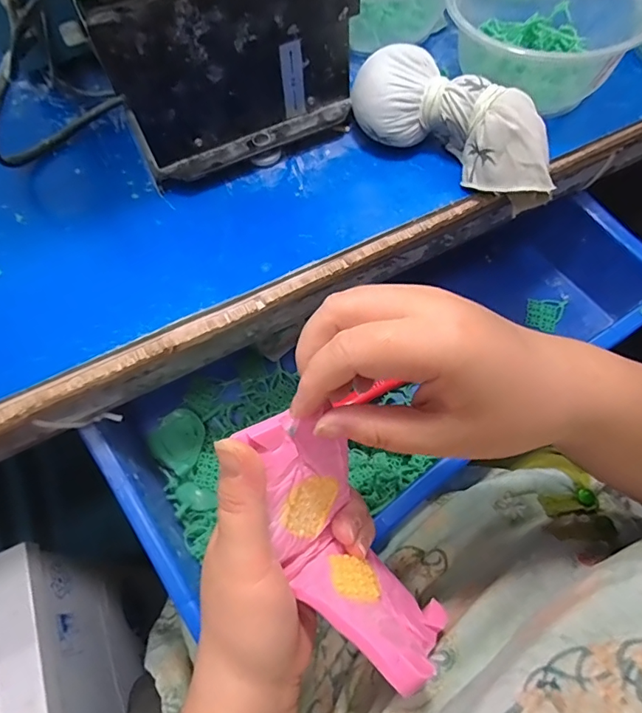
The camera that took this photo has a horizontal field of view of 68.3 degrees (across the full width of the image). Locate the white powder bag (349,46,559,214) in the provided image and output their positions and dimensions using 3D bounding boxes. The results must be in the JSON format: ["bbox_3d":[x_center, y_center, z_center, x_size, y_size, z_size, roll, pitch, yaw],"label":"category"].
[{"bbox_3d":[0.089,-0.153,0.314,0.140,0.049,0.049,26,68,16],"label":"white powder bag"}]

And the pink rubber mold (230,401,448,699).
[{"bbox_3d":[0.009,0.084,0.216,0.049,0.055,0.128,-31,89,-12],"label":"pink rubber mold"}]

